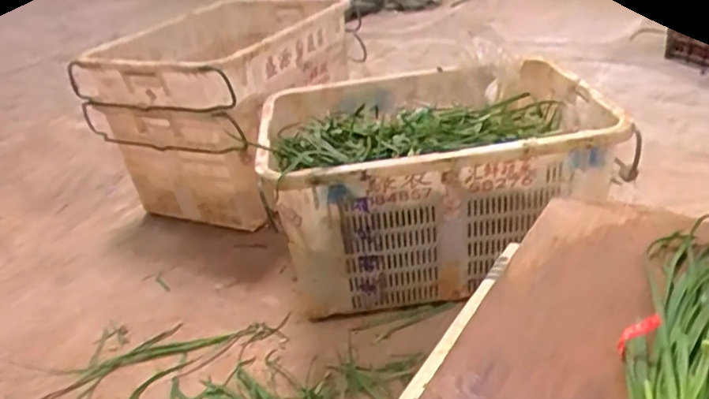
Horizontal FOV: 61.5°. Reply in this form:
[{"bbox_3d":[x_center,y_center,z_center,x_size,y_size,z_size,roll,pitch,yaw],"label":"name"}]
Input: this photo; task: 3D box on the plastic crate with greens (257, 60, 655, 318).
[{"bbox_3d":[0.162,-0.040,1.286,0.645,0.343,0.457,-7,30,0],"label":"plastic crate with greens"}]

